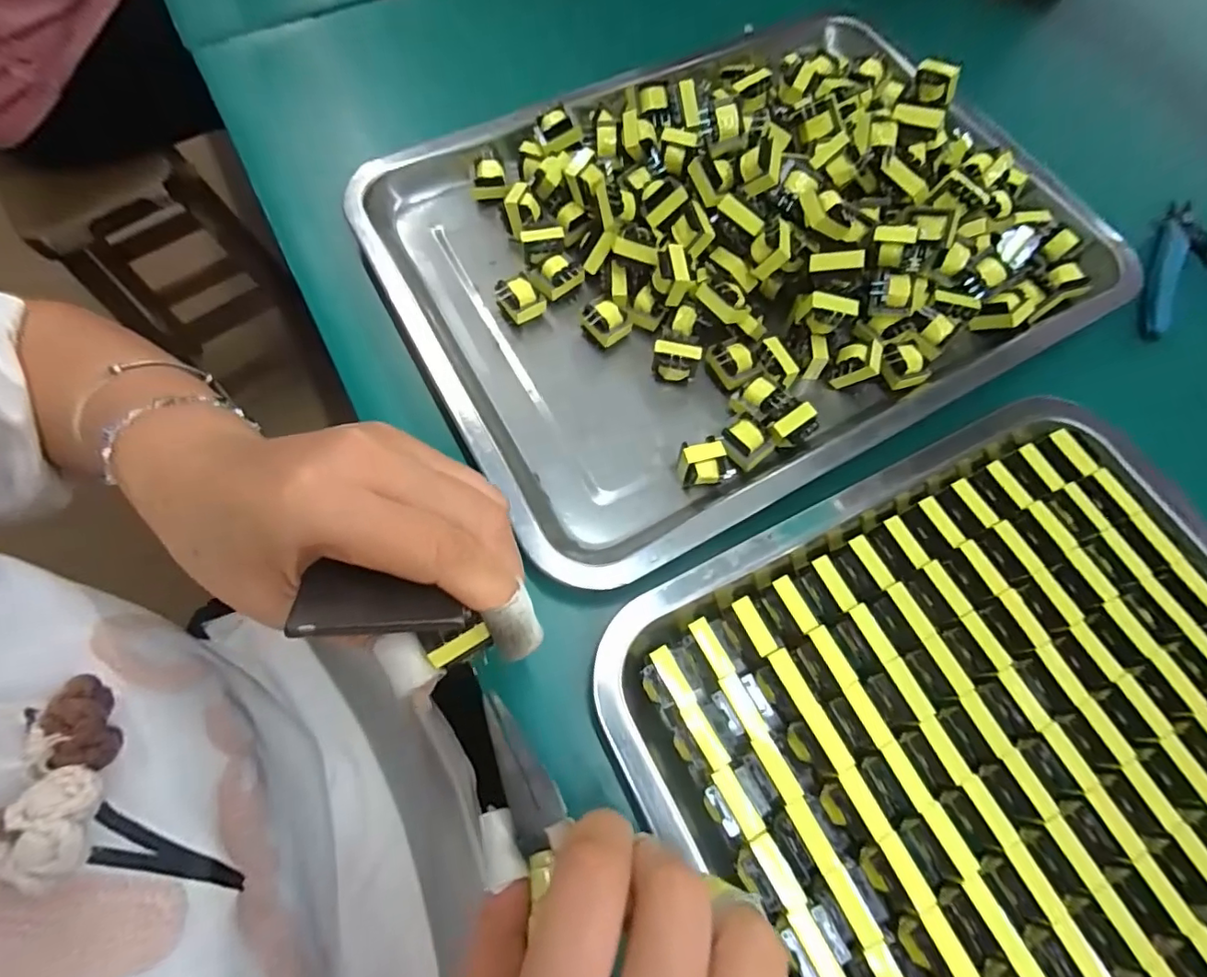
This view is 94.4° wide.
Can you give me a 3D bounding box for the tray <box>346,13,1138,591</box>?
[{"bbox_3d":[0.078,-0.153,0.307,0.383,0.080,0.288,-27,71,-13],"label":"tray"}]

